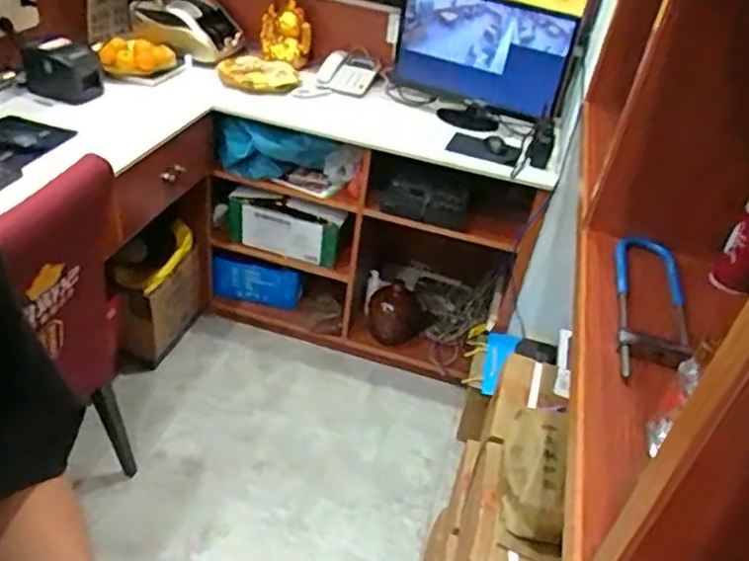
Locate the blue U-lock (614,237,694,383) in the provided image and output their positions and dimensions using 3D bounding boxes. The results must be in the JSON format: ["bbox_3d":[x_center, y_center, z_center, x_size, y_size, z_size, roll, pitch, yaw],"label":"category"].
[{"bbox_3d":[0.360,0.026,0.855,0.096,0.045,0.326,18,37,12],"label":"blue U-lock"}]

